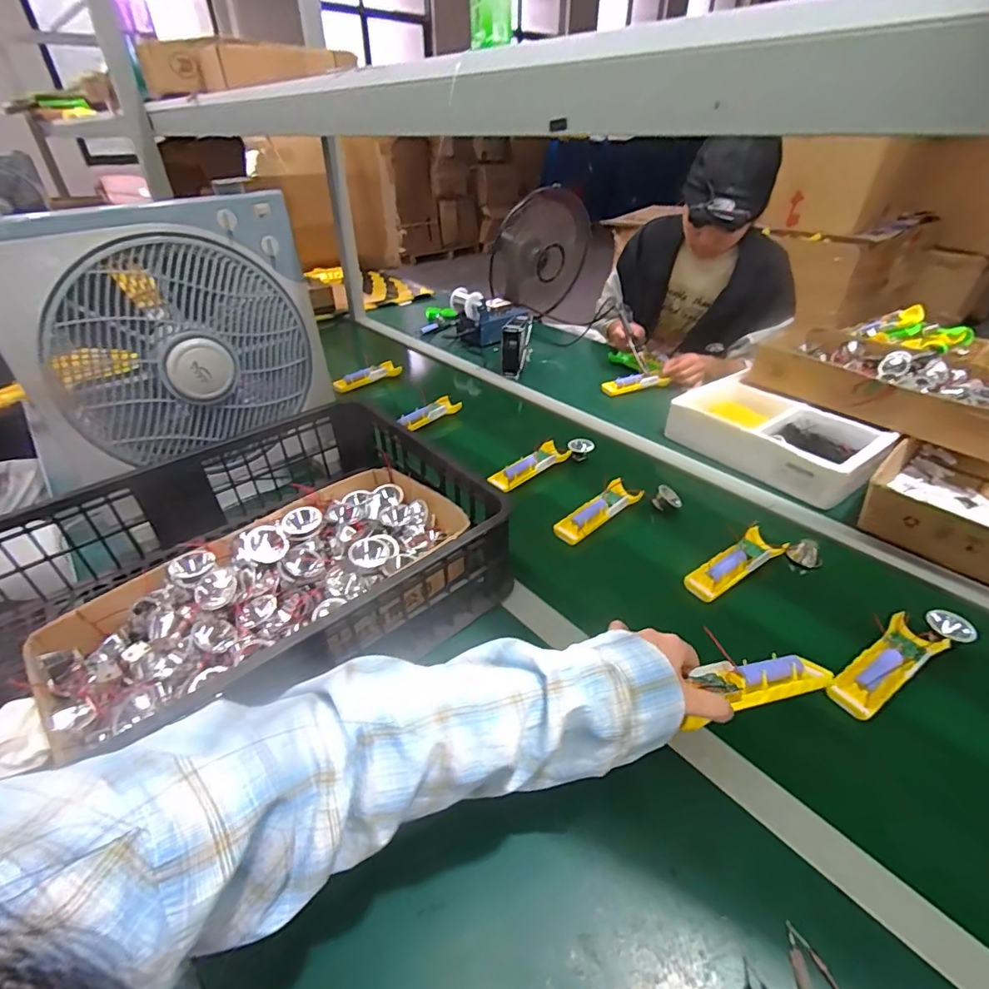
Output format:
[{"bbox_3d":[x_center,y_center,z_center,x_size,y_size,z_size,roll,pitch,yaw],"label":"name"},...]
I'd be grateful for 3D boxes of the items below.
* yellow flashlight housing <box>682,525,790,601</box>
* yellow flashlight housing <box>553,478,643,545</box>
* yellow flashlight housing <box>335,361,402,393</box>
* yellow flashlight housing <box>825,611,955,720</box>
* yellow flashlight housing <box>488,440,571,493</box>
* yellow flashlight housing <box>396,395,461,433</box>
[{"bbox_3d":[0.327,0.090,0.672,0.161,0.024,0.050,-23,42,-27],"label":"yellow flashlight housing"},{"bbox_3d":[0.161,0.024,0.768,0.157,0.026,0.045,-28,43,-32],"label":"yellow flashlight housing"},{"bbox_3d":[-0.301,-0.284,1.191,0.165,0.033,0.031,-24,42,-29],"label":"yellow flashlight housing"},{"bbox_3d":[0.434,0.186,0.546,0.161,0.024,0.049,-24,43,-27],"label":"yellow flashlight housing"},{"bbox_3d":[0.063,-0.049,0.869,0.160,0.025,0.043,-28,44,-33],"label":"yellow flashlight housing"},{"bbox_3d":[-0.136,-0.172,1.037,0.139,0.027,0.041,-30,45,-34],"label":"yellow flashlight housing"}]

